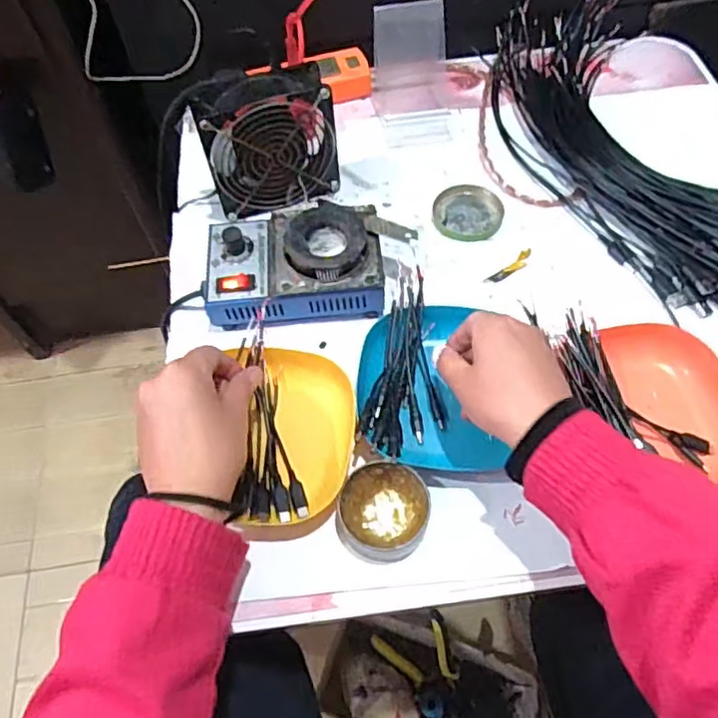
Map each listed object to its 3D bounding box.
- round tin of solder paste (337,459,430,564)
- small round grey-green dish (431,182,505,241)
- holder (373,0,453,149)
[{"bbox_3d":[0.018,0.109,0.436,0.061,0.028,0.067,-1,61,2],"label":"round tin of solder paste"},{"bbox_3d":[0.106,-0.142,0.593,0.066,0.013,0.057,-5,60,0],"label":"small round grey-green dish"},{"bbox_3d":[0.062,-0.298,0.641,0.080,0.095,0.102,-7,60,-1],"label":"holder"}]

